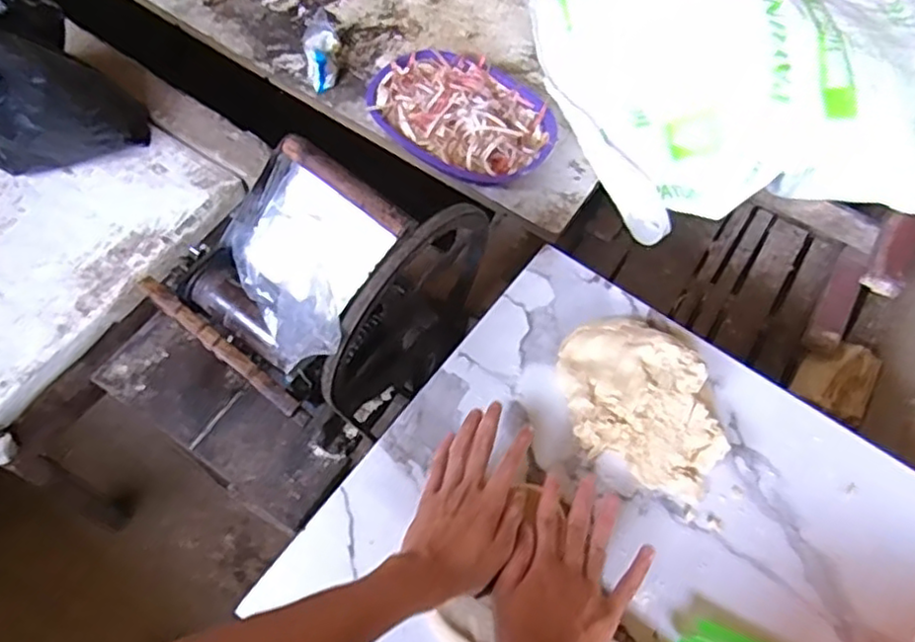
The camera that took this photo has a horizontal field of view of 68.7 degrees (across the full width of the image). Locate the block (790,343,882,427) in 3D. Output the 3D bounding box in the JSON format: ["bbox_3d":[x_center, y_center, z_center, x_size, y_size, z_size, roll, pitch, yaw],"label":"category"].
[{"bbox_3d":[0.637,0.094,1.121,0.112,0.031,0.136,30,64,10],"label":"block"}]

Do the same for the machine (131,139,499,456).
[{"bbox_3d":[-0.146,-0.022,0.793,0.238,0.369,0.290,39,66,14],"label":"machine"}]

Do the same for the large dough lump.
[{"bbox_3d":[0.182,0.084,0.672,0.141,0.052,0.191,-7,64,-9],"label":"large dough lump"}]

